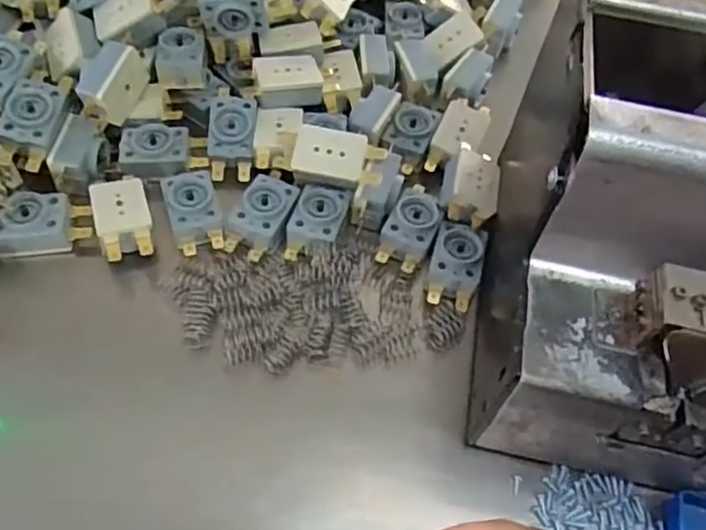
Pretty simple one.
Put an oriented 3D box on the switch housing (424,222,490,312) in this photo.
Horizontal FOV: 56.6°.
[{"bbox_3d":[0.054,-0.001,0.344,0.027,0.017,0.046,14,57,5],"label":"switch housing"}]

